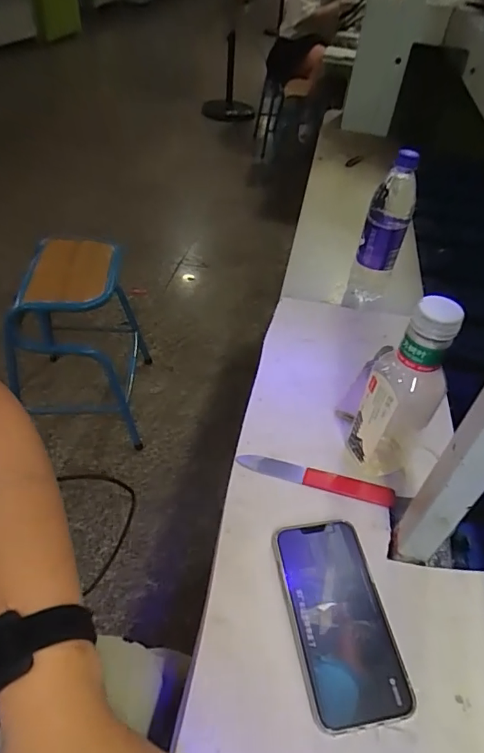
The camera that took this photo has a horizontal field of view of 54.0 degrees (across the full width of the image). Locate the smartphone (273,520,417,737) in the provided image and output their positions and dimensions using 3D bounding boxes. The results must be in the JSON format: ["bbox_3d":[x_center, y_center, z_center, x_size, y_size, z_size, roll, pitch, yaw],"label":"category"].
[{"bbox_3d":[0.083,0.206,0.413,0.080,0.014,0.161,-4,46,-10],"label":"smartphone"}]

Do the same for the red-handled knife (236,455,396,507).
[{"bbox_3d":[0.078,0.110,0.515,0.167,0.006,0.024,15,45,9],"label":"red-handled knife"}]

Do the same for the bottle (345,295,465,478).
[{"bbox_3d":[0.163,0.013,0.475,0.068,0.199,0.079,28,49,20],"label":"bottle"}]

